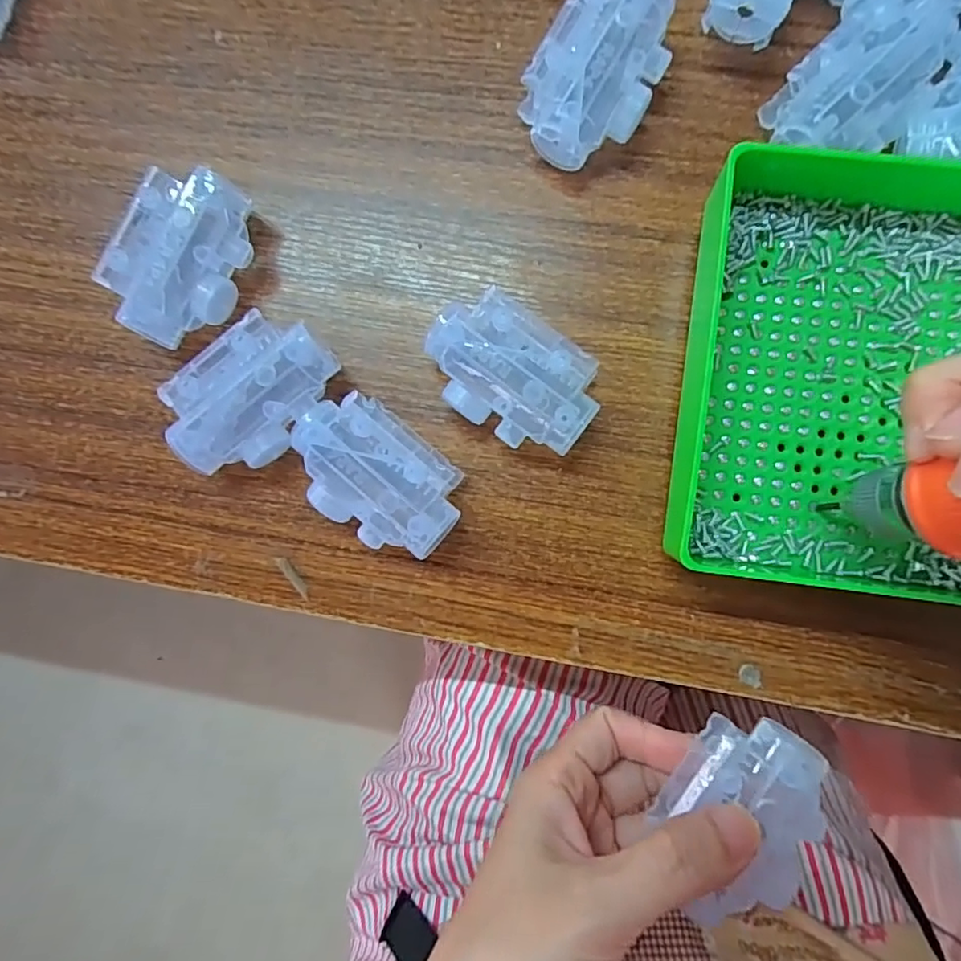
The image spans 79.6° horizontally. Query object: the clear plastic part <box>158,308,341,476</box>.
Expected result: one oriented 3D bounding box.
[{"bbox_3d":[-0.091,-0.033,0.232,0.068,0.028,0.042,-40,86,2],"label":"clear plastic part"}]

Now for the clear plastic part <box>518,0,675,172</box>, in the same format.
[{"bbox_3d":[0.047,-0.159,0.226,0.043,0.027,0.070,30,91,4],"label":"clear plastic part"}]

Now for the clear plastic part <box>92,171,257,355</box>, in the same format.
[{"bbox_3d":[-0.119,-0.089,0.234,0.040,0.030,0.068,25,90,4],"label":"clear plastic part"}]

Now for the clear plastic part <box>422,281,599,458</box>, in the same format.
[{"bbox_3d":[0.013,-0.040,0.227,0.067,0.029,0.043,36,91,4],"label":"clear plastic part"}]

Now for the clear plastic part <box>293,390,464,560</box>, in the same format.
[{"bbox_3d":[-0.040,-0.001,0.229,0.069,0.028,0.044,41,92,4],"label":"clear plastic part"}]

